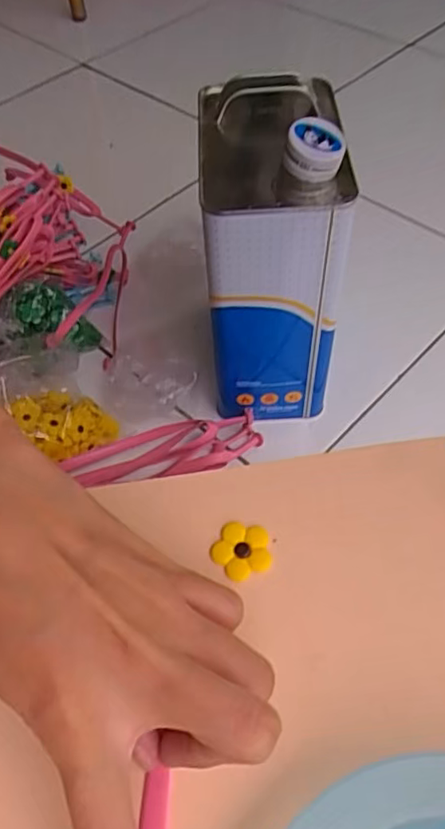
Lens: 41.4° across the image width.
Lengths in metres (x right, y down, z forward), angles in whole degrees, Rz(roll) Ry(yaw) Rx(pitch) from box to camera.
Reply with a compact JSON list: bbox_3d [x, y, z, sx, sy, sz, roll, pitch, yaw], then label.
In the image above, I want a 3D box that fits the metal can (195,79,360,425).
[{"bbox_3d":[0.037,-0.145,0.498,0.107,0.231,0.164,-3,55,1],"label":"metal can"}]

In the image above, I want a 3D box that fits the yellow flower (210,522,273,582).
[{"bbox_3d":[0.009,0.055,0.239,0.023,0.004,0.024,-1,55,2],"label":"yellow flower"}]

